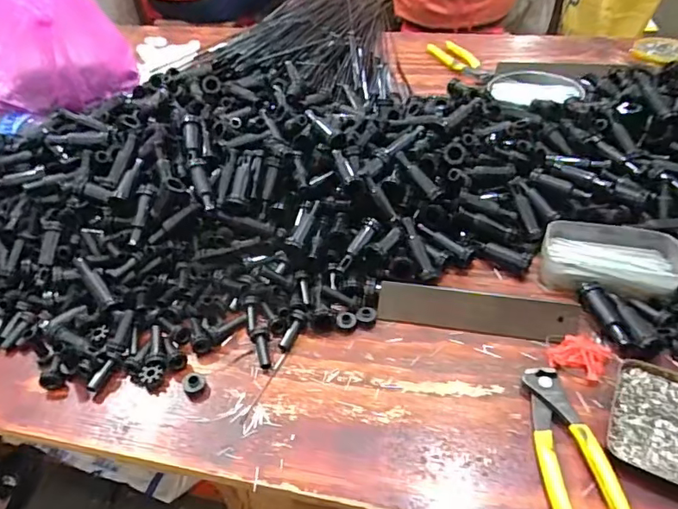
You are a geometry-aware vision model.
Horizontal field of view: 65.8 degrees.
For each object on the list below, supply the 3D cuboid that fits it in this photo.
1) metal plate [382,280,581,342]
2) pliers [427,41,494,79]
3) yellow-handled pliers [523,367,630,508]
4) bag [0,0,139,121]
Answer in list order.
[{"bbox_3d":[0.124,0.052,0.475,0.173,0.006,0.038,6,76,13],"label":"metal plate"},{"bbox_3d":[0.211,-0.332,0.895,0.052,0.009,0.174,-20,45,-14],"label":"pliers"},{"bbox_3d":[0.169,0.154,0.370,0.046,0.014,0.165,-5,43,3],"label":"yellow-handled pliers"},{"bbox_3d":[-0.418,-0.319,0.695,0.154,0.264,0.163,6,45,14],"label":"bag"}]

